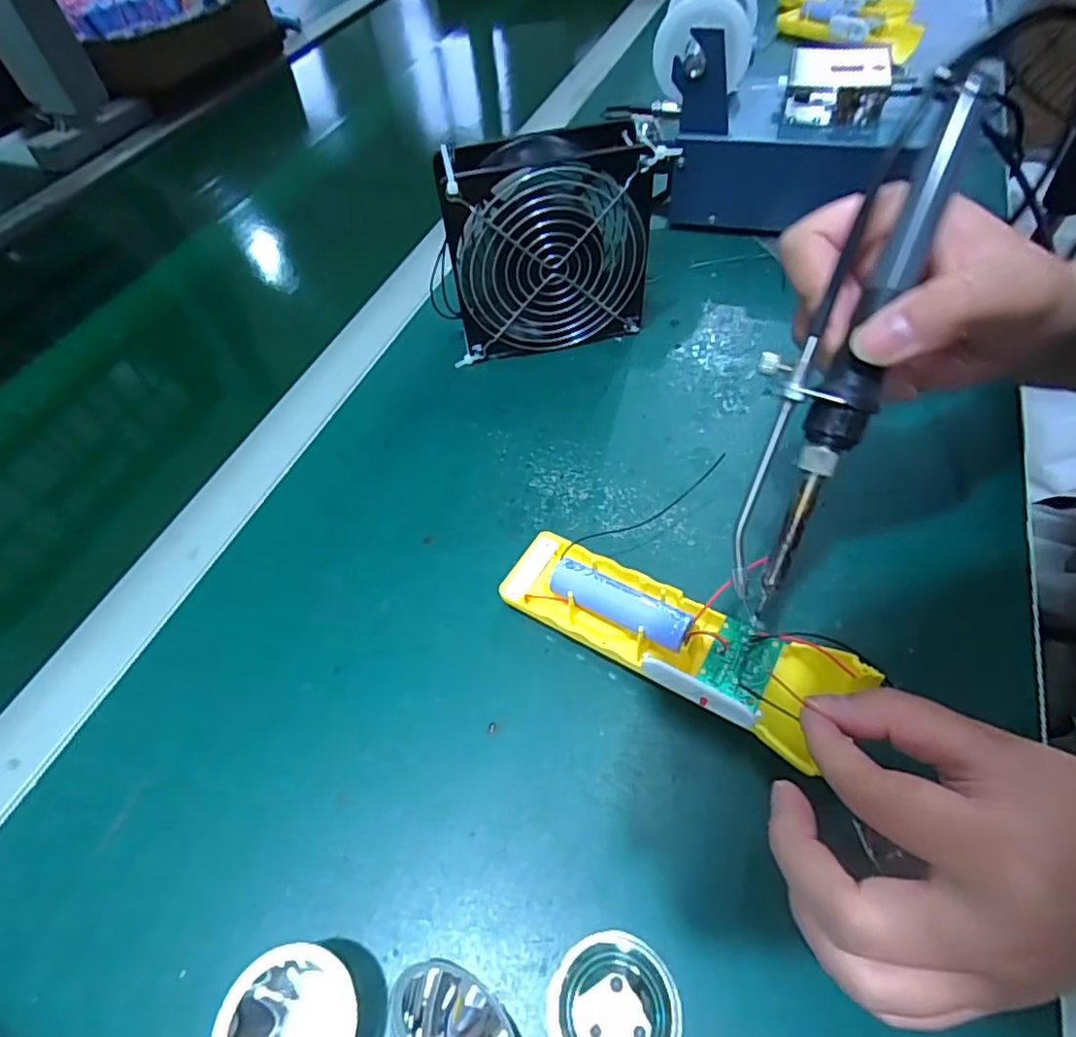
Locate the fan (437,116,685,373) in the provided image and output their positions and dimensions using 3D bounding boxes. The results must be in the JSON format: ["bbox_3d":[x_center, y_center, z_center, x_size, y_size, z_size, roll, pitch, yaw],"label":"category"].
[{"bbox_3d":[0.002,-0.169,0.383,0.138,0.126,0.050,-14,54,-6],"label":"fan"}]

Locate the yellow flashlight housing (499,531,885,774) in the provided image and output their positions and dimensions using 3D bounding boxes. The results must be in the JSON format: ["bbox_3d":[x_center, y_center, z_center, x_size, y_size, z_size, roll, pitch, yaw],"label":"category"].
[{"bbox_3d":[0.056,0.052,0.270,0.157,0.030,0.048,23,59,25],"label":"yellow flashlight housing"}]

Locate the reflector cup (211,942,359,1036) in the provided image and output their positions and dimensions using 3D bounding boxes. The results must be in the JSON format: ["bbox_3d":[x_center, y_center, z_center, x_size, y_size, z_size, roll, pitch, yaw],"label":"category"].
[{"bbox_3d":[-0.081,0.172,0.203,0.045,0.026,0.044,-2,54,3],"label":"reflector cup"}]

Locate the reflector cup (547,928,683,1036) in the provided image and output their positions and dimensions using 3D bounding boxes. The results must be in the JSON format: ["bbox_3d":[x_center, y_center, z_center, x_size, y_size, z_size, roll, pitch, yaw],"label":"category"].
[{"bbox_3d":[0.025,0.163,0.200,0.044,0.029,0.041,-2,54,3],"label":"reflector cup"}]

